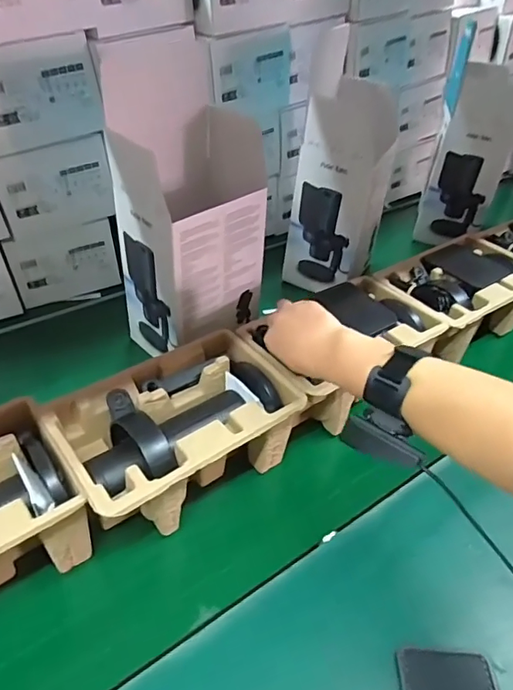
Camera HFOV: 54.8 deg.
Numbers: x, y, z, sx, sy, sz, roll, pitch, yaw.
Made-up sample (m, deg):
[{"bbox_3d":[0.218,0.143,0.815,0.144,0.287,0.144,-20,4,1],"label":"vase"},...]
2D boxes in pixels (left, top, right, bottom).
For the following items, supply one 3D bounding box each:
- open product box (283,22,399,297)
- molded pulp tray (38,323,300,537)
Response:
[{"bbox_3d":[0.147,-0.285,0.797,0.127,0.328,0.193,17,42,17],"label":"open product box"},{"bbox_3d":[-0.078,0.095,0.519,0.228,0.100,0.144,-26,47,-30],"label":"molded pulp tray"}]

